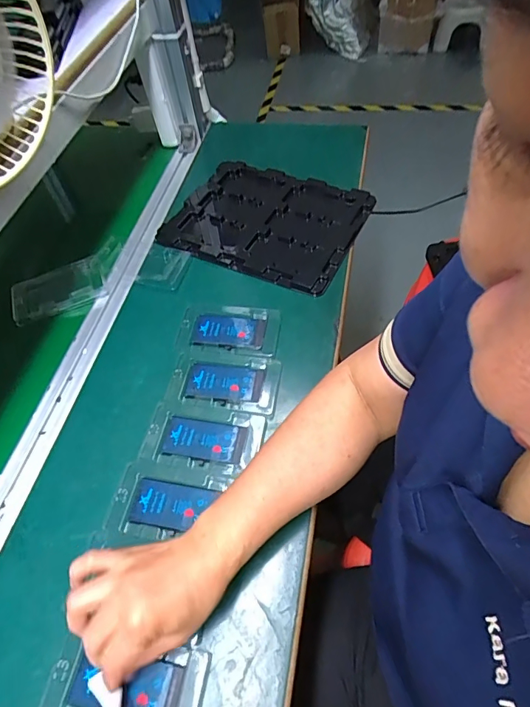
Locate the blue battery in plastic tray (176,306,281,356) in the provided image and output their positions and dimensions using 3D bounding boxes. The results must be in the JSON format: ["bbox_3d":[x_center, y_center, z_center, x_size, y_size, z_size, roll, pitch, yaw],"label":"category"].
[{"bbox_3d":[-0.047,-0.032,0.559,0.127,0.006,0.071,5,56,8],"label":"blue battery in plastic tray"}]

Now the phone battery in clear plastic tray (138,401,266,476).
[{"bbox_3d":[-0.068,0.092,0.478,0.125,0.011,0.071,5,56,8],"label":"phone battery in clear plastic tray"}]

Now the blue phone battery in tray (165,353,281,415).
[{"bbox_3d":[-0.049,0.032,0.516,0.129,0.005,0.070,4,56,8],"label":"blue phone battery in tray"}]

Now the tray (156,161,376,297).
[{"bbox_3d":[0.001,-0.204,0.666,0.272,0.015,0.212,23,60,18],"label":"tray"}]

